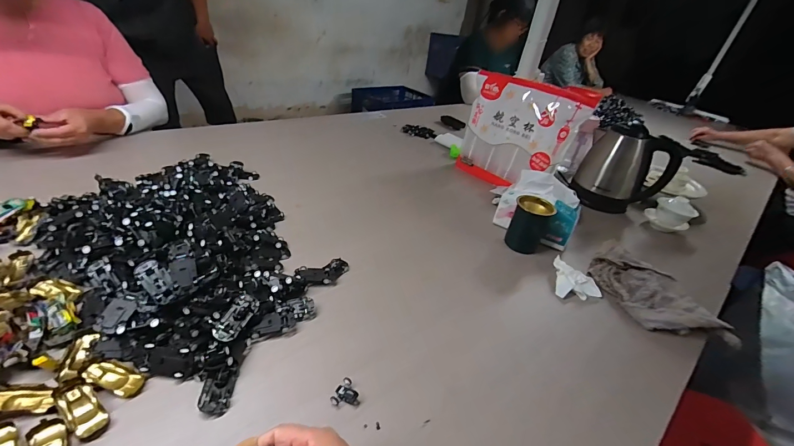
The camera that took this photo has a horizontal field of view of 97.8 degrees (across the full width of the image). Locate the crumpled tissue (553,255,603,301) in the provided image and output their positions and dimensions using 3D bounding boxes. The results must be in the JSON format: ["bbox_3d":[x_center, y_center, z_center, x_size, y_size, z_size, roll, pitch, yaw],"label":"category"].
[{"bbox_3d":[0.336,0.108,0.645,0.083,0.030,0.085,13,33,5],"label":"crumpled tissue"}]

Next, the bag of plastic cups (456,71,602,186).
[{"bbox_3d":[0.318,-0.231,0.939,0.099,0.282,0.310,-16,41,-34],"label":"bag of plastic cups"}]

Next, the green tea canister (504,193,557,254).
[{"bbox_3d":[0.273,0.002,0.719,0.074,0.101,0.069,20,34,15],"label":"green tea canister"}]

